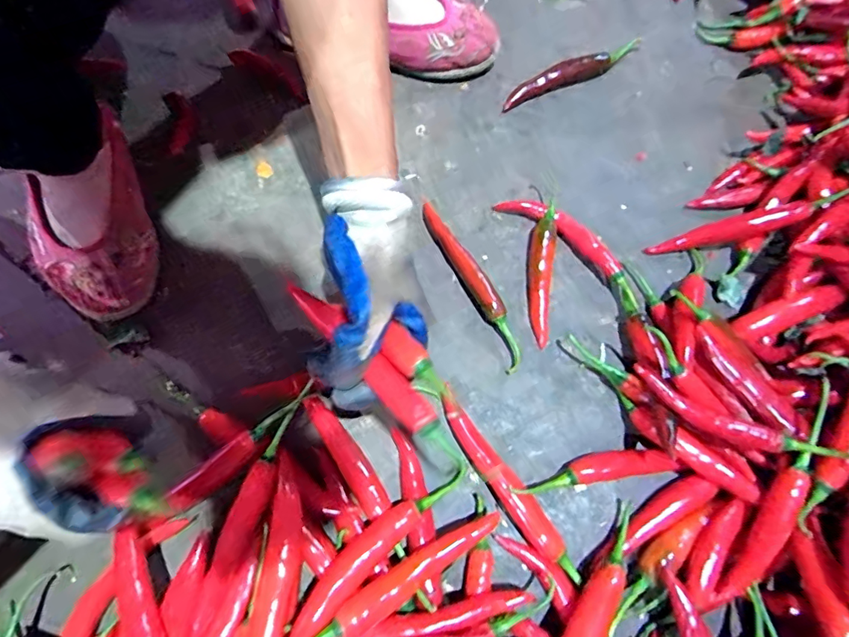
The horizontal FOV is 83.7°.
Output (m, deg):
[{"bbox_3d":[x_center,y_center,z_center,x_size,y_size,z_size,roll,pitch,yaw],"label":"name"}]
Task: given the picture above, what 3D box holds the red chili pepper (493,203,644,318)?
[{"bbox_3d":[0.131,-0.063,0.418,0.032,0.021,0.151,-41,76,-13],"label":"red chili pepper"}]

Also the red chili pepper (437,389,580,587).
[{"bbox_3d":[0.059,0.123,0.354,0.021,0.019,0.156,-33,74,-11],"label":"red chili pepper"}]

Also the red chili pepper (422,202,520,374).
[{"bbox_3d":[0.042,-0.031,0.406,0.021,0.020,0.159,-26,73,-9],"label":"red chili pepper"}]

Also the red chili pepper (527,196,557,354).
[{"bbox_3d":[0.100,-0.038,0.407,0.022,0.023,0.119,6,71,2],"label":"red chili pepper"}]

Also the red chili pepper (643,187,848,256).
[{"bbox_3d":[0.274,-0.082,0.405,0.160,0.023,0.026,-16,71,12],"label":"red chili pepper"}]

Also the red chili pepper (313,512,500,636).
[{"bbox_3d":[-0.023,0.183,0.318,0.183,0.024,0.025,-22,72,-26],"label":"red chili pepper"}]

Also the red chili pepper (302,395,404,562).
[{"bbox_3d":[-0.051,0.114,0.353,0.021,0.012,0.129,-35,75,-12],"label":"red chili pepper"}]

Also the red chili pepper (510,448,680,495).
[{"bbox_3d":[0.125,0.113,0.357,0.119,0.018,0.020,-8,71,-3],"label":"red chili pepper"}]

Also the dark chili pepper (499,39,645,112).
[{"bbox_3d":[0.153,-0.253,0.481,0.163,0.020,0.016,-26,73,-9],"label":"dark chili pepper"}]

